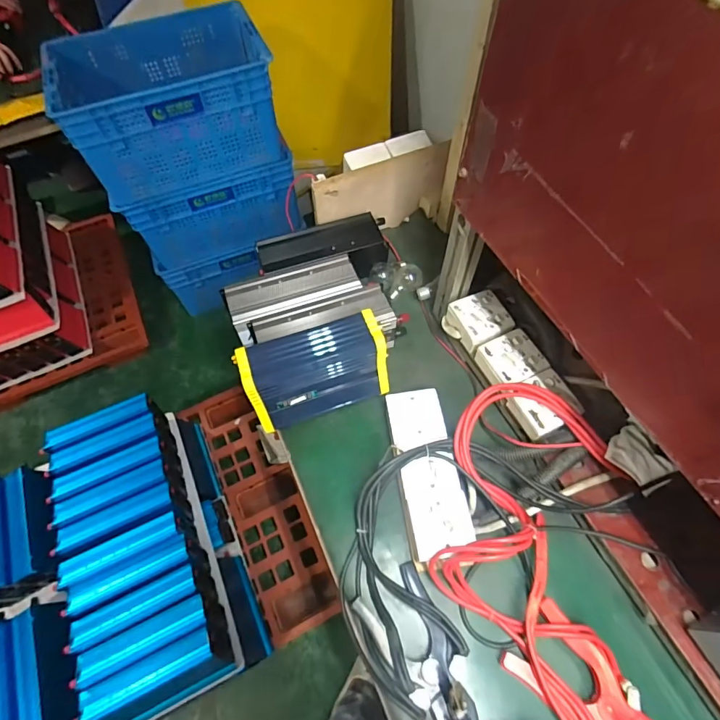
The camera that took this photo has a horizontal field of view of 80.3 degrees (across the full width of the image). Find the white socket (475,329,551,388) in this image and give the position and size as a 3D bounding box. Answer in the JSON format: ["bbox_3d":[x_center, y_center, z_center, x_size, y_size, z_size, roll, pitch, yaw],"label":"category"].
[{"bbox_3d":[0.253,0.004,0.724,0.092,0.046,0.087,-21,63,-8],"label":"white socket"}]

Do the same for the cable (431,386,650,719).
[{"bbox_3d":[0.245,0.268,0.556,0.269,0.230,0.502,-11,66,-3],"label":"cable"}]

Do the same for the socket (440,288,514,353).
[{"bbox_3d":[0.211,-0.070,0.763,0.094,0.048,0.093,-25,63,-11],"label":"socket"}]

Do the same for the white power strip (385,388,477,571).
[{"bbox_3d":[0.104,0.171,0.670,0.090,0.039,0.259,-9,61,-2],"label":"white power strip"}]

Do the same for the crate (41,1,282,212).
[{"bbox_3d":[-0.570,-0.790,1.314,0.567,0.296,0.423,-21,63,-9],"label":"crate"}]

